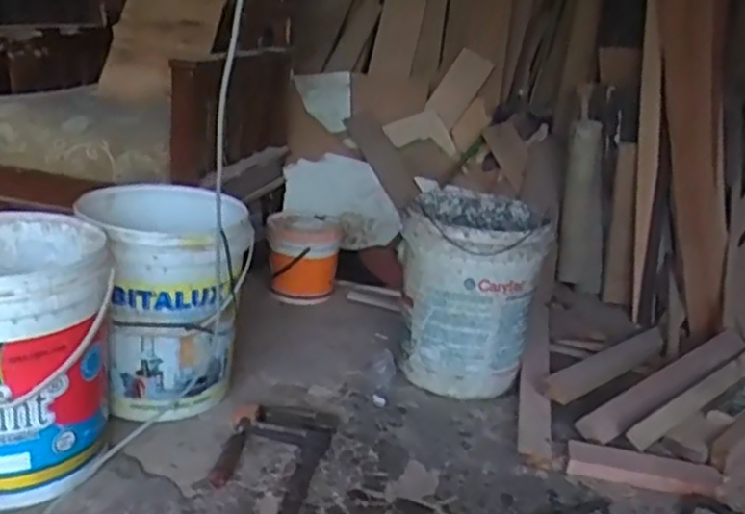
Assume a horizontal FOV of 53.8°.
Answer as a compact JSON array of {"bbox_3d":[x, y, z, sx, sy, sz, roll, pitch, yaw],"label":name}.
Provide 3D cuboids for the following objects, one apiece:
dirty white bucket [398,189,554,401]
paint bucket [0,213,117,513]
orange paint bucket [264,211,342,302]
[{"bbox_3d":[0.202,0.078,1.571,0.284,0.362,0.281,10,20,9],"label":"dirty white bucket"},{"bbox_3d":[-0.562,0.155,1.129,0.304,0.364,0.296,-3,22,-25],"label":"paint bucket"},{"bbox_3d":[-0.183,0.009,1.911,0.190,0.207,0.186,3,20,-10],"label":"orange paint bucket"}]

